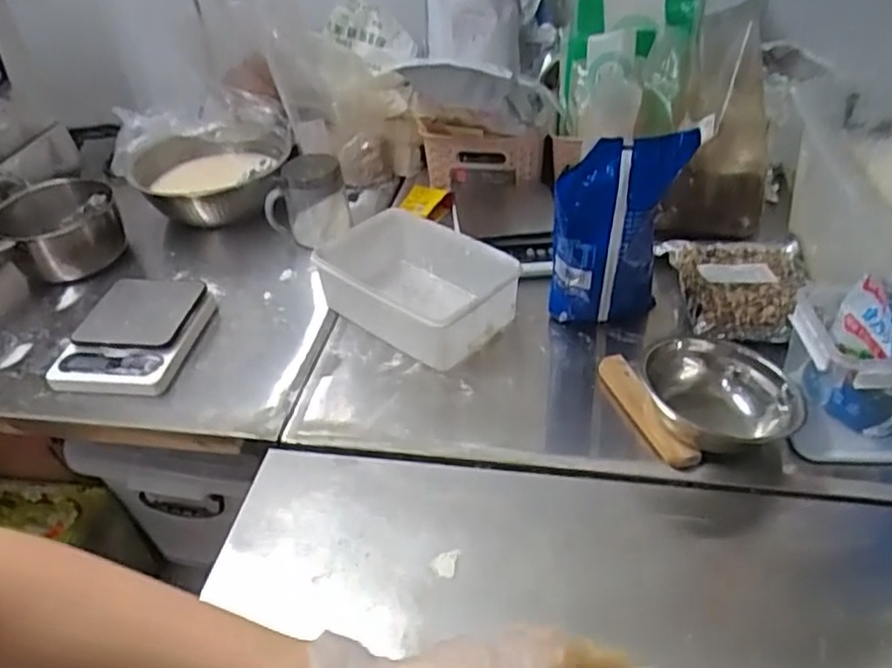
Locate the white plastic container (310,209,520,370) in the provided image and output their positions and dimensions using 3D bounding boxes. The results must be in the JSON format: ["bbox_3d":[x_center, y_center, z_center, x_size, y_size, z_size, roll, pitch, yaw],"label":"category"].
[{"bbox_3d":[-0.043,-0.057,0.829,0.234,0.090,0.144,26,49,32],"label":"white plastic container"}]

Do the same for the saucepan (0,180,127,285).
[{"bbox_3d":[-0.554,-0.115,0.904,0.269,0.113,0.144,-32,47,-29],"label":"saucepan"}]

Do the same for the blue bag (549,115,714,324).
[{"bbox_3d":[0.182,-0.101,0.734,0.138,0.226,0.061,-15,41,-13],"label":"blue bag"}]

